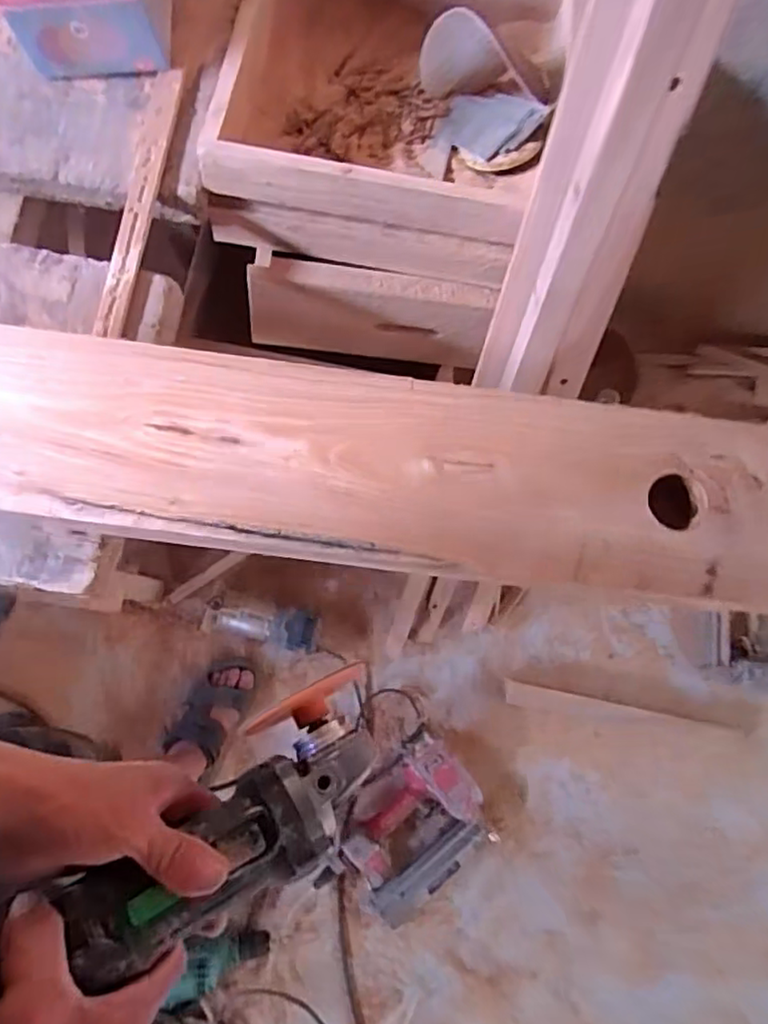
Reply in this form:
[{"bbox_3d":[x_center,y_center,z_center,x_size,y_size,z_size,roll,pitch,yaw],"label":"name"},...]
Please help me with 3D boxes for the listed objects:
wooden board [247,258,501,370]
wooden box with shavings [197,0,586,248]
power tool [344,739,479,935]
[{"bbox_3d":[-0.016,-0.225,0.728,0.270,0.119,0.024,5,62,-6],"label":"wooden board"},{"bbox_3d":[0.008,-0.466,0.679,0.345,0.118,0.386,14,78,-1],"label":"wooden box with shavings"},{"bbox_3d":[0.049,0.553,1.089,0.272,0.064,0.217,-40,84,-11],"label":"power tool"}]

